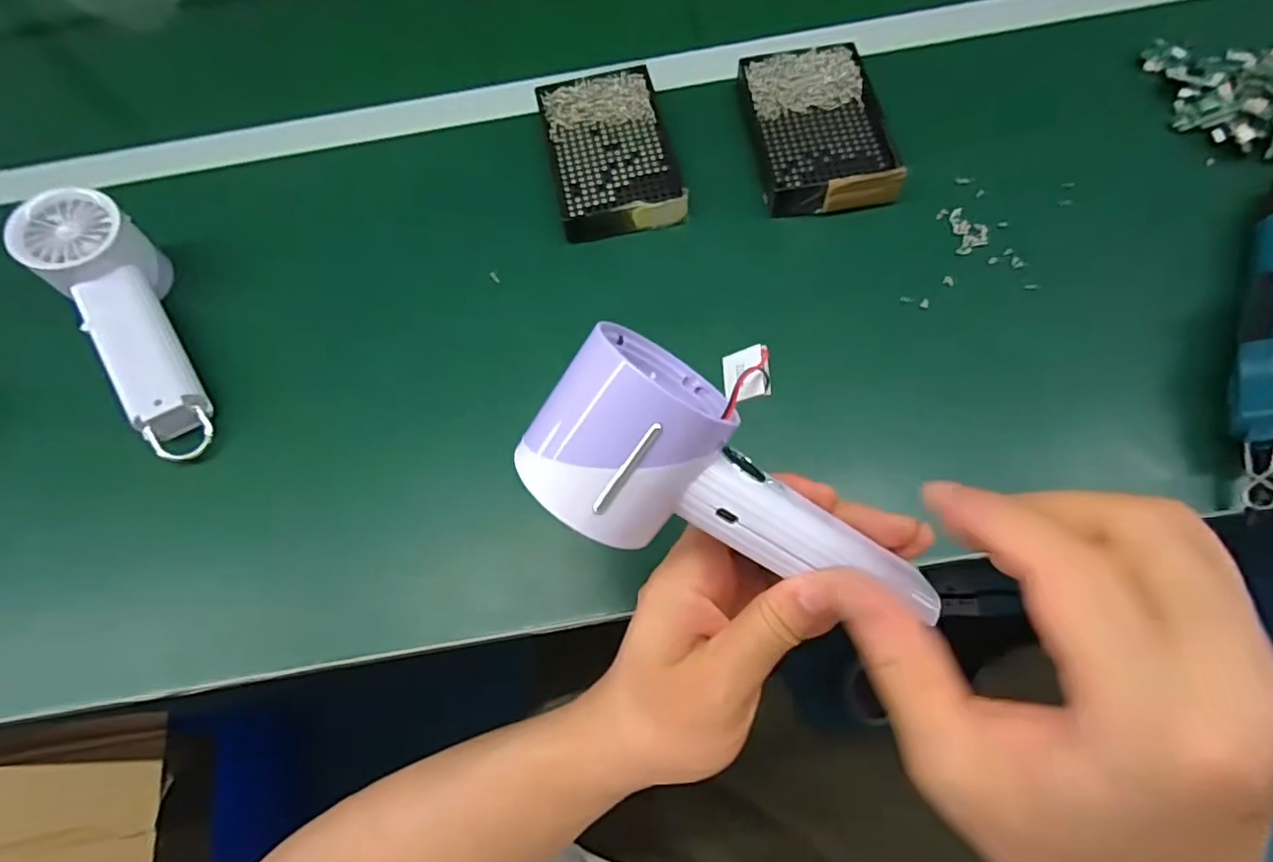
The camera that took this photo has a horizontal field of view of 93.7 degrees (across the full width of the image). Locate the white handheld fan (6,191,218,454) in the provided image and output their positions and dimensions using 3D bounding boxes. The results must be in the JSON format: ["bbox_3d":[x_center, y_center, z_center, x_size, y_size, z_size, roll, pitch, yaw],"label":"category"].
[{"bbox_3d":[-0.326,-0.066,0.390,0.060,0.057,0.194,-30,83,-11],"label":"white handheld fan"}]

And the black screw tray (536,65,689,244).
[{"bbox_3d":[-0.018,-0.204,0.435,0.088,0.019,0.137,-12,67,0],"label":"black screw tray"}]

